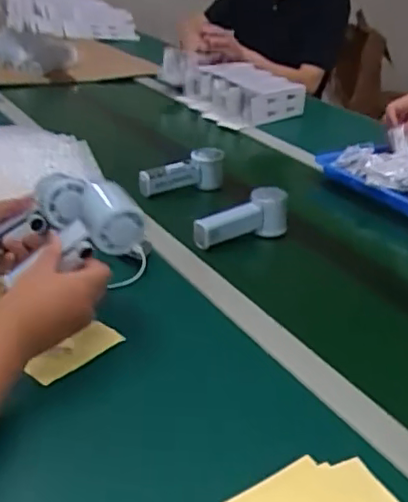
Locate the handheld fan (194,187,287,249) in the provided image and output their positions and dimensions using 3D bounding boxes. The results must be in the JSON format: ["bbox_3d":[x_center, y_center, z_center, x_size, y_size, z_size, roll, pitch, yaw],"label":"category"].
[{"bbox_3d":[0.054,-0.037,0.891,0.145,0.077,0.048,-17,34,-35],"label":"handheld fan"}]

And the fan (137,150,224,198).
[{"bbox_3d":[-0.042,-0.136,1.058,0.150,0.061,0.047,-6,29,-19],"label":"fan"}]

